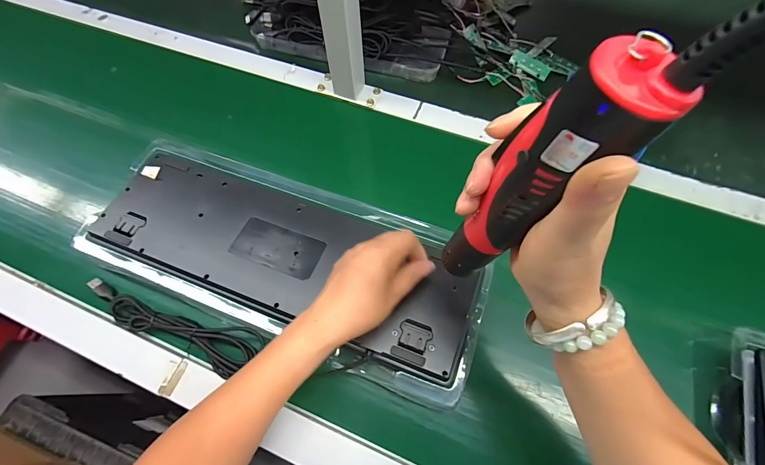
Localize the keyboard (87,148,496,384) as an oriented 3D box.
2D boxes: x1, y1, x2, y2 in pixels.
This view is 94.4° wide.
[{"bbox_3d":[-0.113,0.022,0.400,0.436,0.021,0.140,21,61,11],"label":"keyboard"}]

